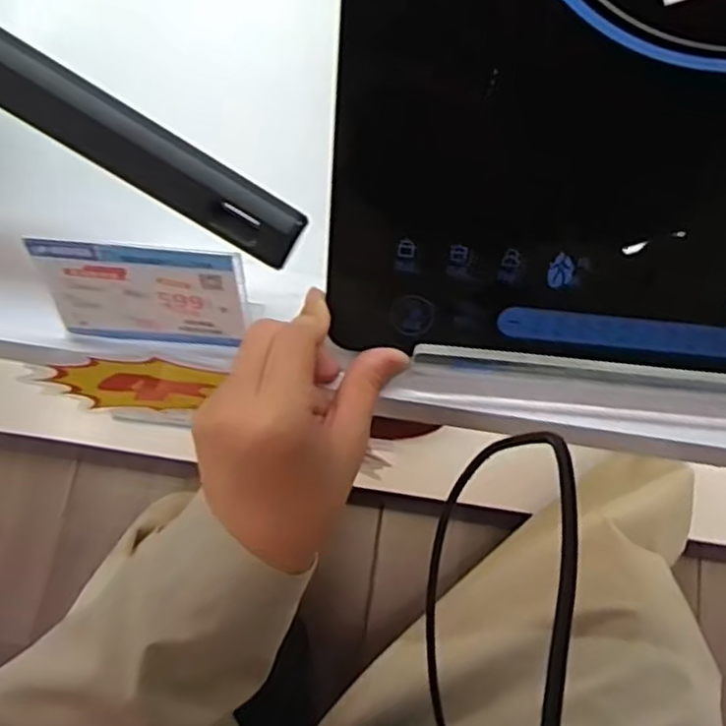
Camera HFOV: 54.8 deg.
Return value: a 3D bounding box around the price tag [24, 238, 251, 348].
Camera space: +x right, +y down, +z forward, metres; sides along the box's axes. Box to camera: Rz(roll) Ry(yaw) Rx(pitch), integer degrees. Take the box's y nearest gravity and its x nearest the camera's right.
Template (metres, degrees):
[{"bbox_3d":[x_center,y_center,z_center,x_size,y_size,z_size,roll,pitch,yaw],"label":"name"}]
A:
[{"bbox_3d":[-0.104,-0.033,0.334,0.095,0.070,0.006,9,54,-2],"label":"price tag"}]

